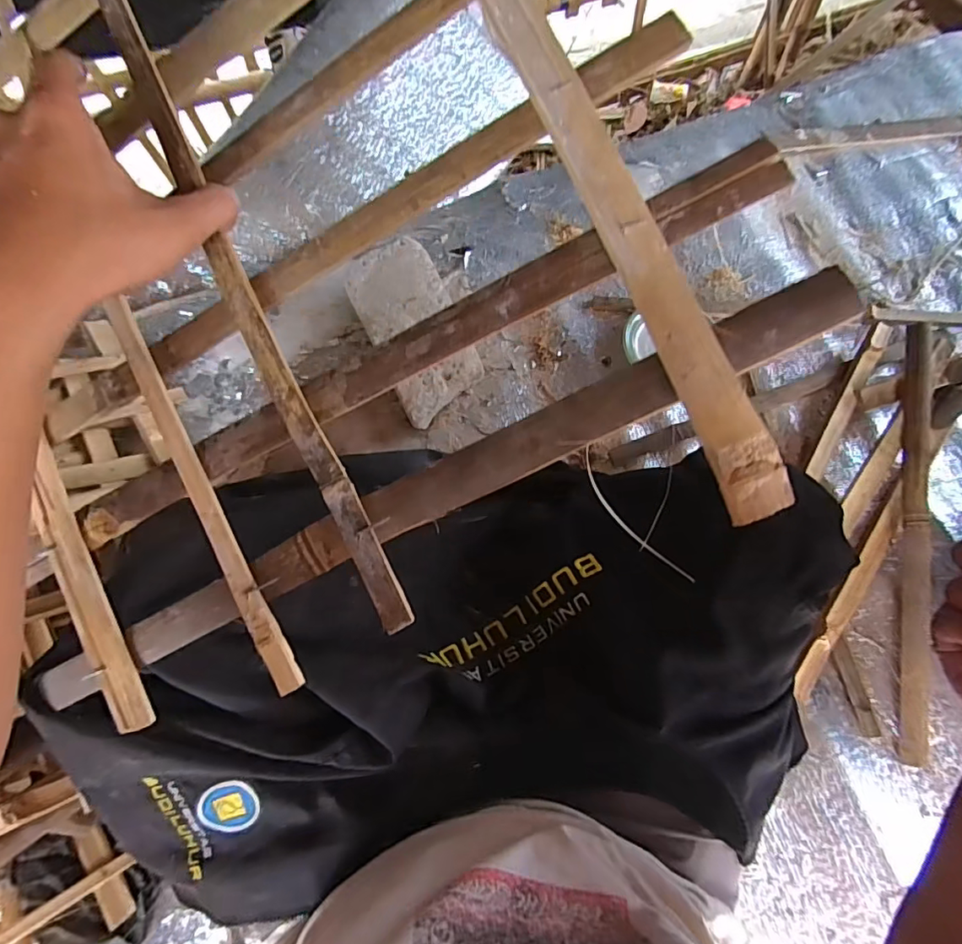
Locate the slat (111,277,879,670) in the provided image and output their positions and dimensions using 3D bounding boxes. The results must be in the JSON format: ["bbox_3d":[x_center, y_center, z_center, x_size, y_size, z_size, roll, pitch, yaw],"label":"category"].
[{"bbox_3d":[-0.023,0.010,0.266,0.417,0.017,0.030,-26,76,11],"label":"slat"}]

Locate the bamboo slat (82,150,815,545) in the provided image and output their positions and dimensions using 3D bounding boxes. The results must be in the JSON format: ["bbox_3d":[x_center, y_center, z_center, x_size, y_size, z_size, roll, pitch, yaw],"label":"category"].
[{"bbox_3d":[-0.050,-0.056,0.270,0.415,0.016,0.029,-24,76,10],"label":"bamboo slat"}]

